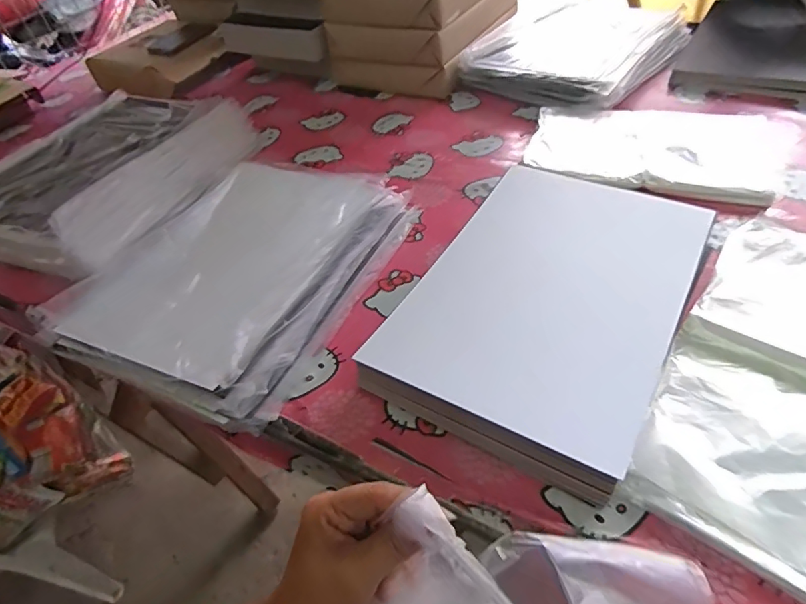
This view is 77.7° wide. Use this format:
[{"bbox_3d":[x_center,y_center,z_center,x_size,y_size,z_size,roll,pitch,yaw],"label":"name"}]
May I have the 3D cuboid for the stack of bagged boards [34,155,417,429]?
[{"bbox_3d":[-0.202,-0.057,0.664,0.332,0.044,0.414,17,51,22],"label":"stack of bagged boards"}]

